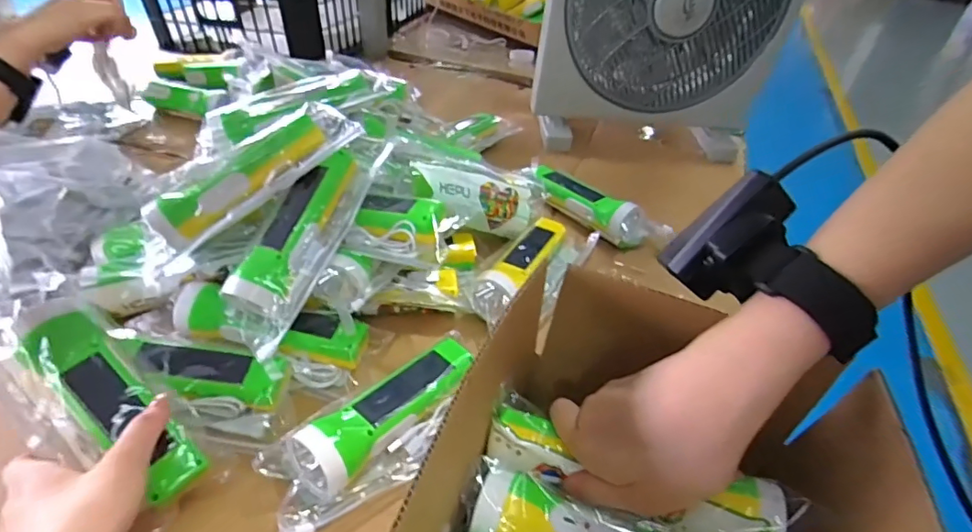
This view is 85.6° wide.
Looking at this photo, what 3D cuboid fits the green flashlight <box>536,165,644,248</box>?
[{"bbox_3d":[0.124,-0.085,0.683,0.063,0.042,0.173,-26,50,-31],"label":"green flashlight"}]

